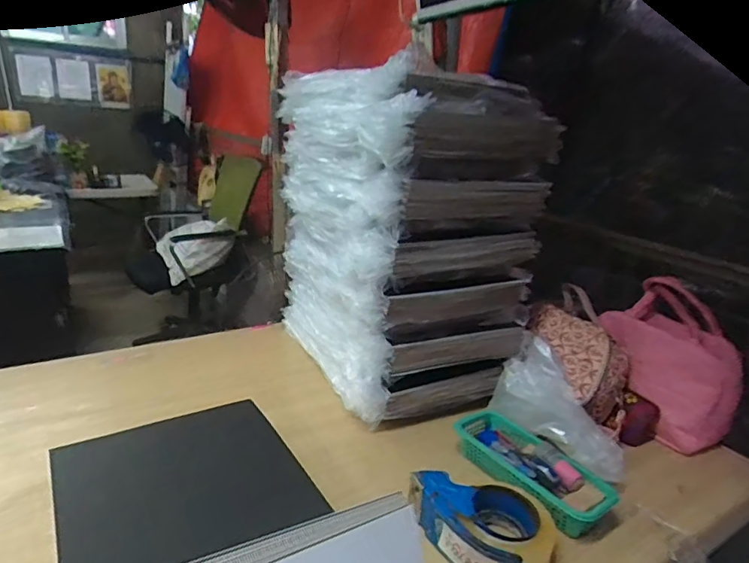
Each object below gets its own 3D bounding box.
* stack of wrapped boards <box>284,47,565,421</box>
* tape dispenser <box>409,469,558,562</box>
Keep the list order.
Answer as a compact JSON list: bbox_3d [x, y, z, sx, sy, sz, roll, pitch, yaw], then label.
[{"bbox_3d":[0.034,-0.082,0.913,0.307,0.517,0.449,-7,23,-28],"label":"stack of wrapped boards"},{"bbox_3d":[0.124,0.282,0.593,0.107,0.057,0.165,-14,27,-42],"label":"tape dispenser"}]

